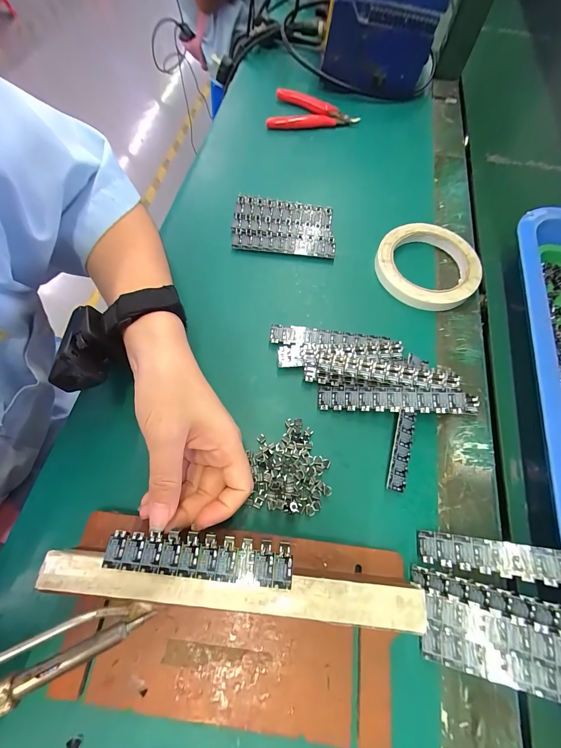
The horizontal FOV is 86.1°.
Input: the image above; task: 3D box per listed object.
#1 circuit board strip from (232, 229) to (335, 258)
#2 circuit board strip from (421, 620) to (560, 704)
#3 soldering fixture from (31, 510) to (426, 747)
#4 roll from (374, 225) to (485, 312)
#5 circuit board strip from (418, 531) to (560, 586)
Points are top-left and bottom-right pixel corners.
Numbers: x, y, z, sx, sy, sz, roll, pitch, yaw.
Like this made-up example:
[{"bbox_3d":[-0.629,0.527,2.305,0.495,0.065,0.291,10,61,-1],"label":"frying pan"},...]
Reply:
[{"bbox_3d":[0.003,-0.138,0.319,0.108,0.009,0.022,6,66,1],"label":"circuit board strip"},{"bbox_3d":[0.139,0.166,0.167,0.106,0.004,0.020,0,64,23],"label":"circuit board strip"},{"bbox_3d":[-0.032,0.149,0.176,0.215,0.042,0.102,6,66,2],"label":"soldering fixture"},{"bbox_3d":[0.153,-0.113,0.313,0.100,0.019,0.101,0,66,-1],"label":"roll"},{"bbox_3d":[0.147,0.118,0.190,0.108,0.004,0.020,-3,64,23],"label":"circuit board strip"}]

